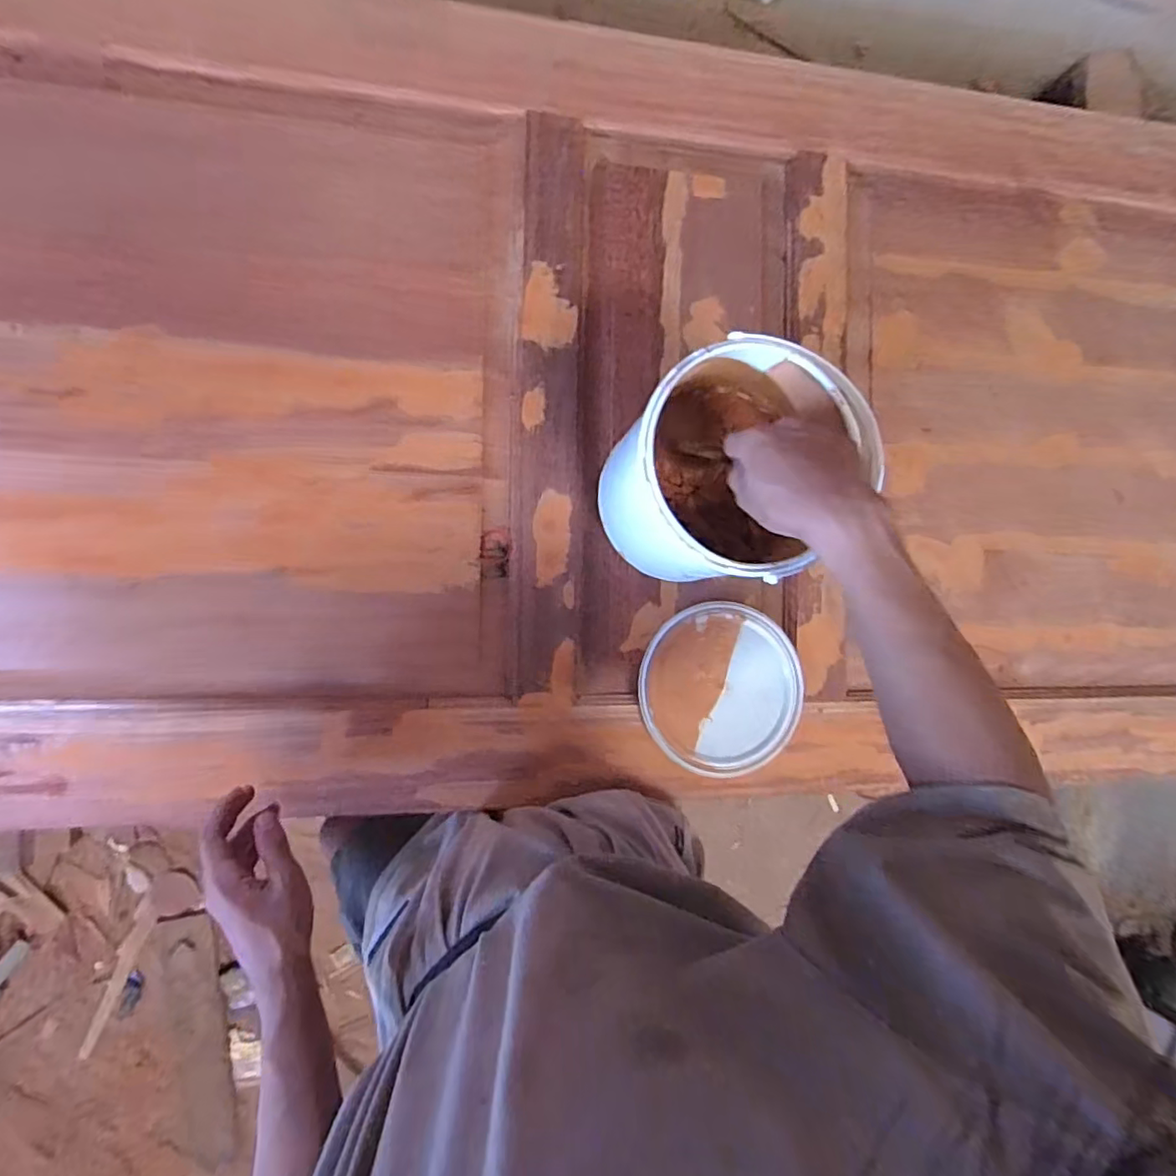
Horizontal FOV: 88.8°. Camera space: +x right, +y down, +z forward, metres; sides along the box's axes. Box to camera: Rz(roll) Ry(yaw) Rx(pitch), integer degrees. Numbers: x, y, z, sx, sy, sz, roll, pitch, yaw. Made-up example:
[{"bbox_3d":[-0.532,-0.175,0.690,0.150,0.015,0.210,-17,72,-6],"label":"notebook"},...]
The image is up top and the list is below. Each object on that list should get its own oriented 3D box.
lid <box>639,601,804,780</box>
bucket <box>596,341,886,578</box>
[{"bbox_3d":[0.142,0.105,0.626,0.166,0.013,0.174,1,86,-9],"label":"lid"},{"bbox_3d":[0.116,-0.101,0.548,0.170,0.191,0.175,1,86,-9],"label":"bucket"}]

